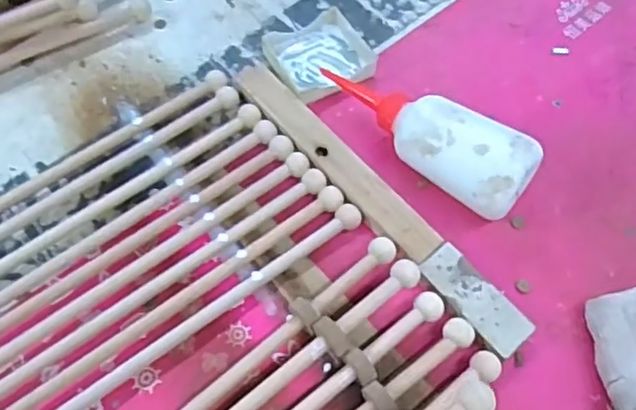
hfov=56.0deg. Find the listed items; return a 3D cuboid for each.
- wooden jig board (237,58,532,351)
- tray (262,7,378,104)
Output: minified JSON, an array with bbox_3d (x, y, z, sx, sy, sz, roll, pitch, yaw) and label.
[{"bbox_3d":[0.038,-0.007,0.441,0.031,0.017,0.284,-36,68,-18],"label":"wooden jig board"},{"bbox_3d":[0.001,-0.128,0.512,0.080,0.015,0.077,-24,65,-13],"label":"tray"}]

